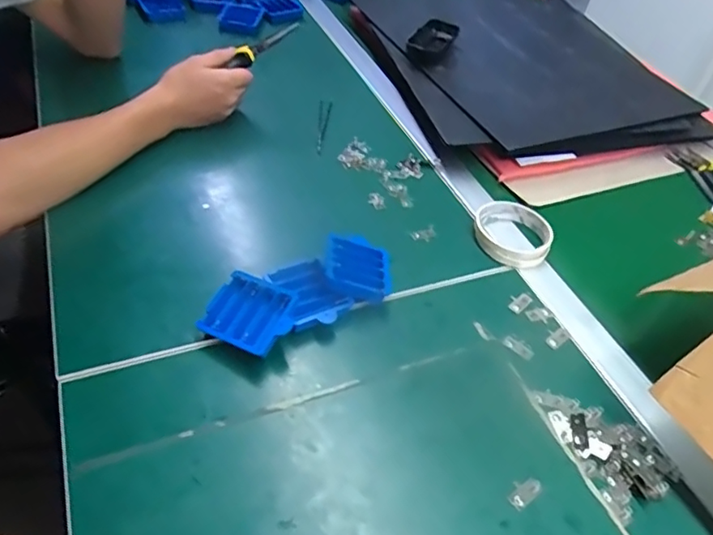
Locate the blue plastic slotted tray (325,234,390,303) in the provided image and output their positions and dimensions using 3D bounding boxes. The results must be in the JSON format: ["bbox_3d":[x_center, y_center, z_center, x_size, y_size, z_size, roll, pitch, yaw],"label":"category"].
[{"bbox_3d":[0.001,-0.003,0.536,0.063,0.009,0.074,19,46,-17],"label":"blue plastic slotted tray"}]

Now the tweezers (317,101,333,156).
[{"bbox_3d":[-0.043,-0.190,0.739,0.018,0.006,0.132,4,46,-4],"label":"tweezers"}]

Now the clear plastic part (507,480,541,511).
[{"bbox_3d":[0.129,0.172,0.426,0.030,0.004,0.018,-28,56,-30],"label":"clear plastic part"}]

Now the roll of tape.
[{"bbox_3d":[0.175,-0.040,0.625,0.084,0.015,0.093,11,45,2],"label":"roll of tape"}]

